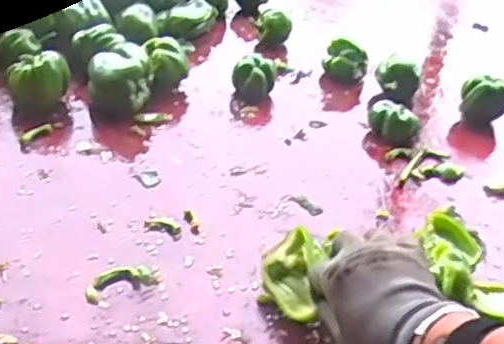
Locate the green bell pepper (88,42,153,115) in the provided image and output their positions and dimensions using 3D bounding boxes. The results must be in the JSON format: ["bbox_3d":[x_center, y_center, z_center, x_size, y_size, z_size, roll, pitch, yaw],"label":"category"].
[{"bbox_3d":[-0.167,-0.115,0.836,0.080,0.071,0.078,-3,36,-12],"label":"green bell pepper"}]

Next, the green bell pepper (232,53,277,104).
[{"bbox_3d":[0.003,-0.124,0.892,0.059,0.052,0.061,5,35,-1],"label":"green bell pepper"}]

